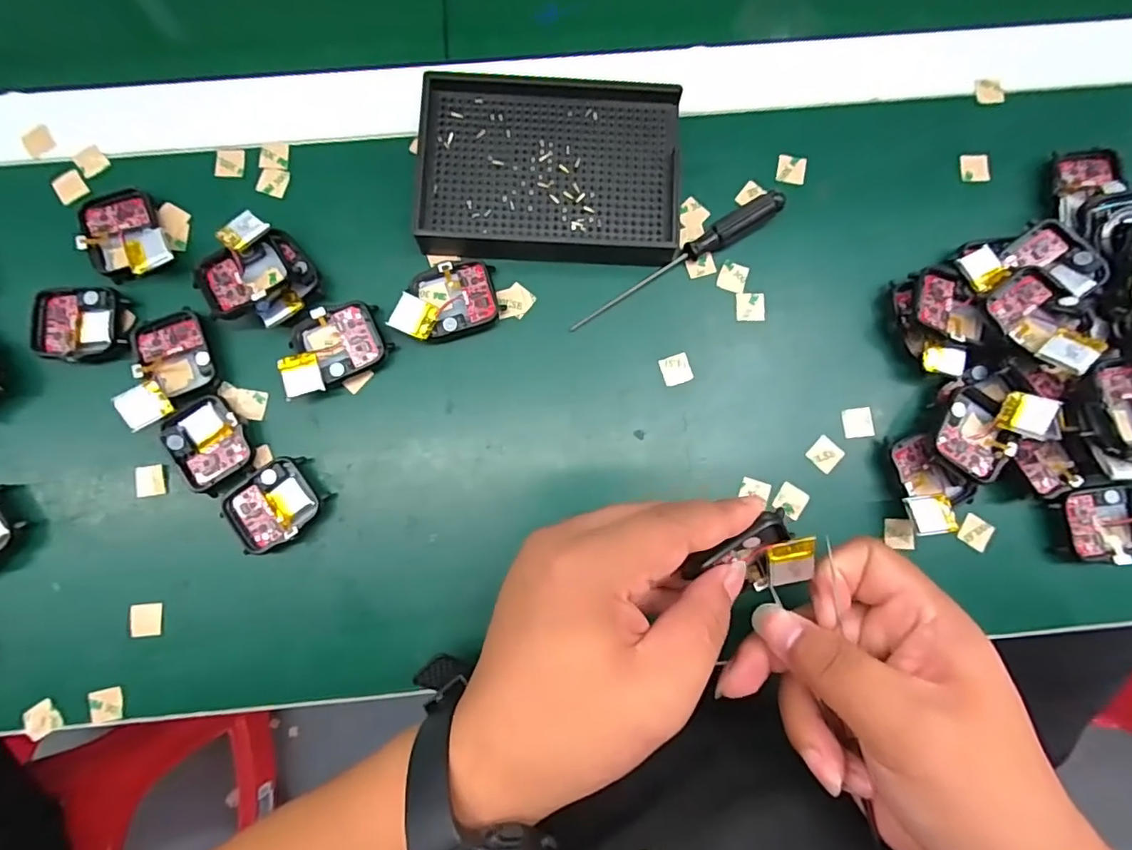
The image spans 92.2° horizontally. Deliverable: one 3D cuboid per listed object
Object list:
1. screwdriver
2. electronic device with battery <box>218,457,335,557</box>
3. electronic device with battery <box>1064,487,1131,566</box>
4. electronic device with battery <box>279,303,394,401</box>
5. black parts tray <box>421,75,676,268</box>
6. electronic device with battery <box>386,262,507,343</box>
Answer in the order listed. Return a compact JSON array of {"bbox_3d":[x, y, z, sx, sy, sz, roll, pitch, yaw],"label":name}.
[{"bbox_3d":[0.060,-0.087,0.292,0.130,0.012,0.013,-33,86,-4],"label":"screwdriver"},{"bbox_3d":[-0.147,0.041,0.278,0.045,0.012,0.037,-36,87,-4],"label":"electronic device with battery"},{"bbox_3d":[0.284,0.050,0.279,0.050,0.017,0.036,-7,85,-2],"label":"electronic device with battery"},{"bbox_3d":[-0.121,-0.041,0.283,0.053,0.016,0.038,-26,86,-3],"label":"electronic device with battery"},{"bbox_3d":[-0.007,-0.139,0.293,0.134,0.018,0.096,3,85,-1],"label":"black parts tray"},{"bbox_3d":[-0.063,-0.064,0.286,0.055,0.017,0.038,-23,86,-3],"label":"electronic device with battery"}]

